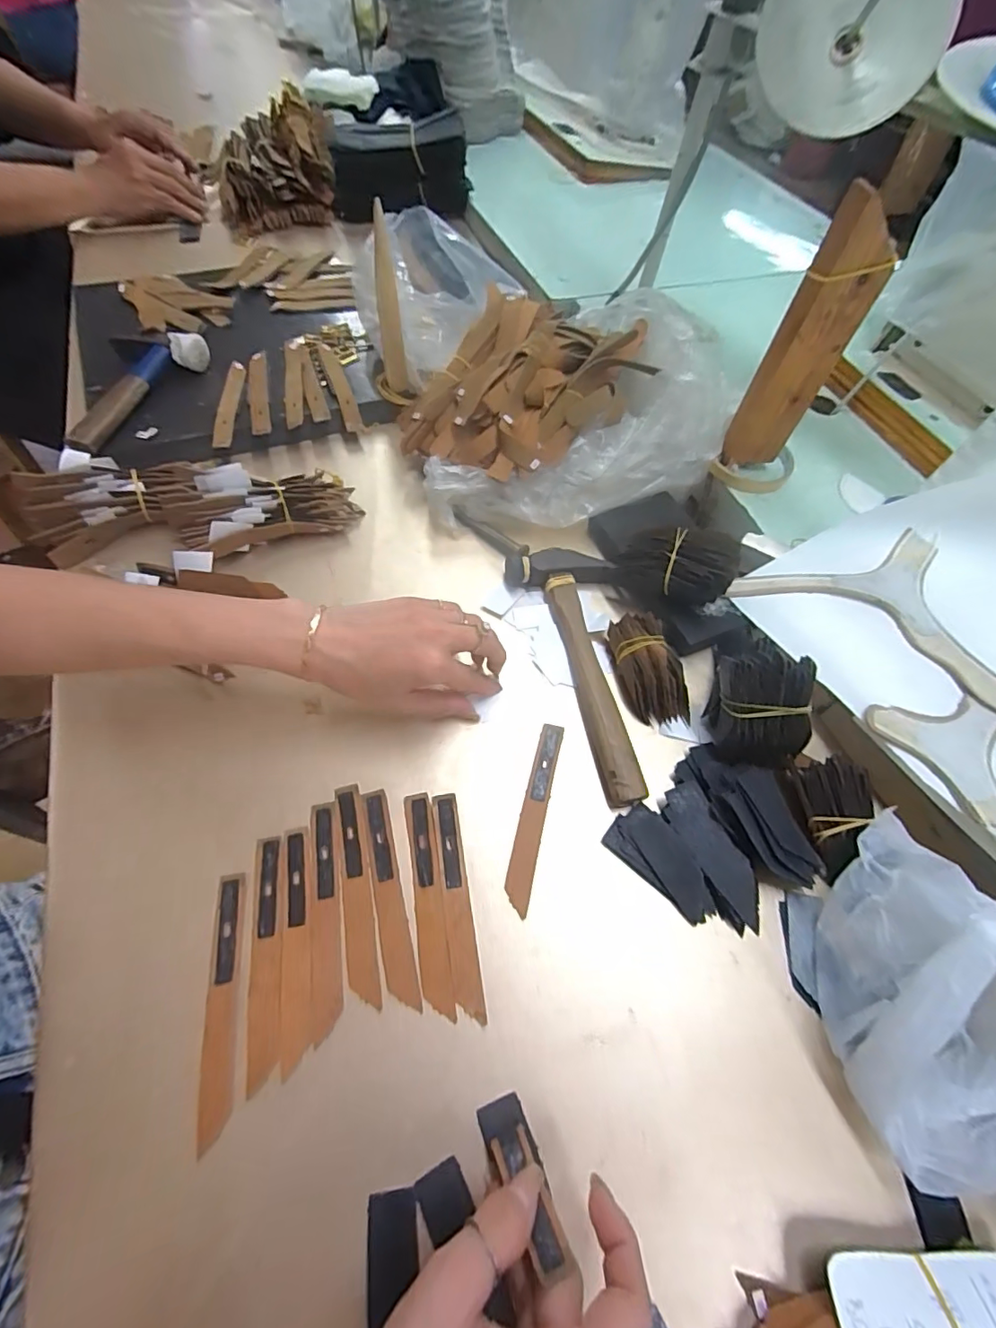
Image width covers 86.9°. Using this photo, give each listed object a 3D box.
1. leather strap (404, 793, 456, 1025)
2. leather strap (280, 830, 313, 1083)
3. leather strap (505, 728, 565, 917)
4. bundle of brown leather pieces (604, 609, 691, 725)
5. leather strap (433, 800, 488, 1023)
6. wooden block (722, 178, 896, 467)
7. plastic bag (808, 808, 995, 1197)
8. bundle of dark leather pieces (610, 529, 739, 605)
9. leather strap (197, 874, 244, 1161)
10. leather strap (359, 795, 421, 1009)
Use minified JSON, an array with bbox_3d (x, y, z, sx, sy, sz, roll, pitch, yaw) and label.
[{"bbox_3d":[-0.043,0.142,0.320,0.017,0.004,0.124,-7,61,-8],"label":"leather strap"},{"bbox_3d":[-0.116,0.159,0.303,0.016,0.004,0.123,-7,61,-8],"label":"leather strap"},{"bbox_3d":[0.025,0.098,0.350,0.017,0.004,0.124,14,60,4],"label":"leather strap"},{"bbox_3d":[0.114,0.003,0.396,0.039,0.031,0.082,-11,61,-10],"label":"bundle of brown leather pieces"},{"bbox_3d":[-0.025,0.143,0.318,0.017,0.004,0.123,-8,61,-8],"label":"leather strap"},{"bbox_3d":[0.236,-0.237,0.413,0.049,0.204,0.030,32,63,14],"label":"wooden block"},{"bbox_3d":[0.223,0.167,0.267,0.101,0.091,0.153,-17,62,-13],"label":"plastic bag"},{"bbox_3d":[0.144,-0.081,0.417,0.090,0.042,0.058,21,61,8],"label":"bundle of dark leather pieces"},{"bbox_3d":[-0.150,0.182,0.287,0.017,0.004,0.124,-6,61,-7],"label":"leather strap"},{"bbox_3d":[-0.067,0.139,0.320,0.018,0.004,0.124,-12,62,-11],"label":"leather strap"}]

